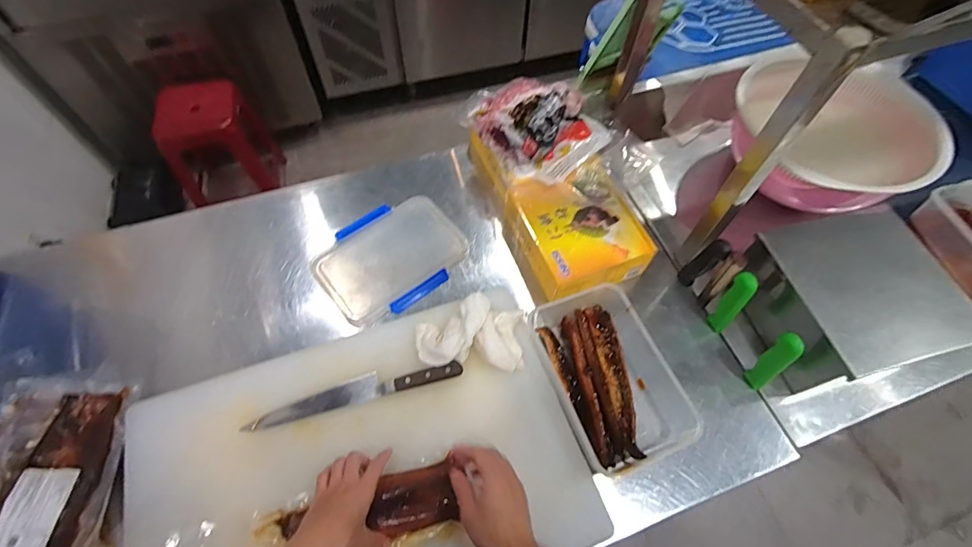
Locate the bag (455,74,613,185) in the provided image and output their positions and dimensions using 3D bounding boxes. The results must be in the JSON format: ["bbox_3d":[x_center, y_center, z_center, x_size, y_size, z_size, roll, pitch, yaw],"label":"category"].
[{"bbox_3d":[0.083,-0.270,0.813,0.253,0.089,0.176,28,64,14],"label":"bag"}]

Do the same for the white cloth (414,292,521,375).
[{"bbox_3d":[-0.025,0.089,0.702,0.166,0.038,0.116,4,60,1],"label":"white cloth"}]

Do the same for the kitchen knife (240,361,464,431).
[{"bbox_3d":[-0.192,0.172,0.664,0.309,0.017,0.039,-13,62,-9],"label":"kitchen knife"}]

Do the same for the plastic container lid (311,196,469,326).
[{"bbox_3d":[-0.171,-0.034,0.810,0.253,0.015,0.202,-35,67,-19],"label":"plastic container lid"}]

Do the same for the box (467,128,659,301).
[{"bbox_3d":[0.125,-0.138,0.823,0.196,0.081,0.373,-19,63,-12],"label":"box"}]

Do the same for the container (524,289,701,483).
[{"bbox_3d":[0.190,0.149,0.684,0.181,0.065,0.265,-21,63,-13],"label":"container"}]

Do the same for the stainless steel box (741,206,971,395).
[{"bbox_3d":[0.563,0.044,0.712,0.242,0.147,0.228,-13,62,-8],"label":"stainless steel box"}]

